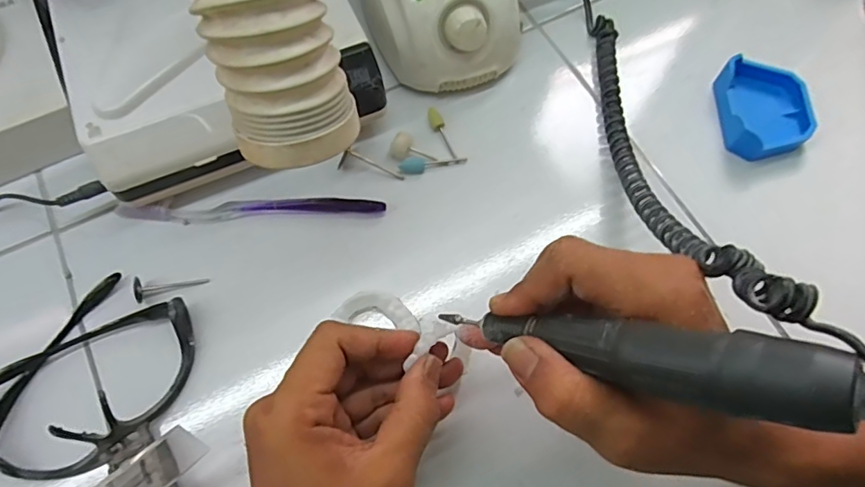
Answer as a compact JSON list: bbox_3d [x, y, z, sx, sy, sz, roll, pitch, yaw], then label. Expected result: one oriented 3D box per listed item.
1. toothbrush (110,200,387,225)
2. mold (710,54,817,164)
[{"bbox_3d":[-0.127,-0.024,0.367,0.184,0.008,0.013,-2,69,-2],"label":"toothbrush"},{"bbox_3d":[0.249,-0.101,0.394,0.060,0.028,0.079,-2,69,-2],"label":"mold"}]

